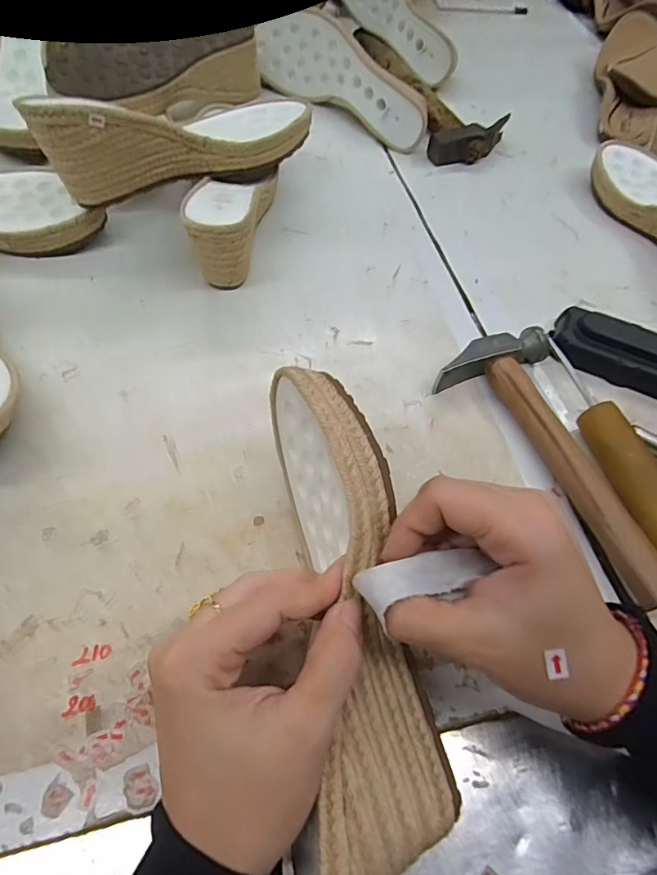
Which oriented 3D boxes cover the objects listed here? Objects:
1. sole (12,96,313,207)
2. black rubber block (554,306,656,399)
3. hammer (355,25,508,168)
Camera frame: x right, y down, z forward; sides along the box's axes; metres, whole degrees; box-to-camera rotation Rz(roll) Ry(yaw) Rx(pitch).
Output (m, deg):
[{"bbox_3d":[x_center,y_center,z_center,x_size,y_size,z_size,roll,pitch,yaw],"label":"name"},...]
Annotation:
[{"bbox_3d":[-0.115,-0.253,0.382,0.211,0.072,0.081,-26,64,-19],"label":"sole"},{"bbox_3d":[0.223,-0.061,0.373,0.105,0.027,0.045,27,60,12],"label":"black rubber block"},{"bbox_3d":[0.122,-0.411,0.588,0.101,0.028,0.269,-14,60,-12],"label":"hammer"}]

